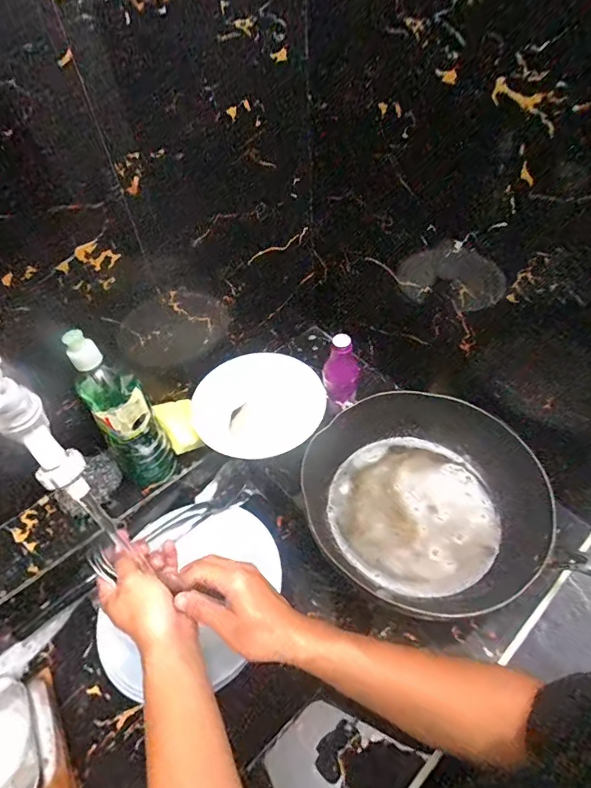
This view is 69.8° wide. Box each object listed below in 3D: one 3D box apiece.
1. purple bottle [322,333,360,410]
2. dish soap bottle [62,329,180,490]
[{"bbox_3d":[0.067,-0.032,0.628,0.046,0.112,0.059,-36,57,-25],"label":"purple bottle"},{"bbox_3d":[-0.229,0.032,0.565,0.077,0.266,0.090,-29,54,-20],"label":"dish soap bottle"}]

